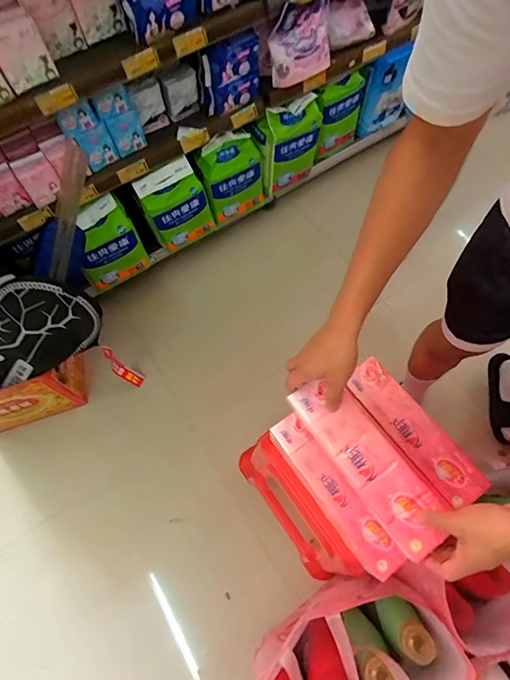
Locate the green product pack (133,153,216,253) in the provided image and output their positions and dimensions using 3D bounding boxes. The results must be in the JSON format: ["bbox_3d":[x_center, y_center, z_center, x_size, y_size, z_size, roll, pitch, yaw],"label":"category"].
[{"bbox_3d":[-0.243,-0.410,1.216,0.205,0.263,0.084,-33,70,-12],"label":"green product pack"}]

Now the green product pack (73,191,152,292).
[{"bbox_3d":[-0.445,-0.276,1.175,0.192,0.267,0.099,-32,70,-11],"label":"green product pack"}]

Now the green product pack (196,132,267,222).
[{"bbox_3d":[-0.074,-0.521,1.268,0.212,0.262,0.091,-30,69,-11],"label":"green product pack"}]

